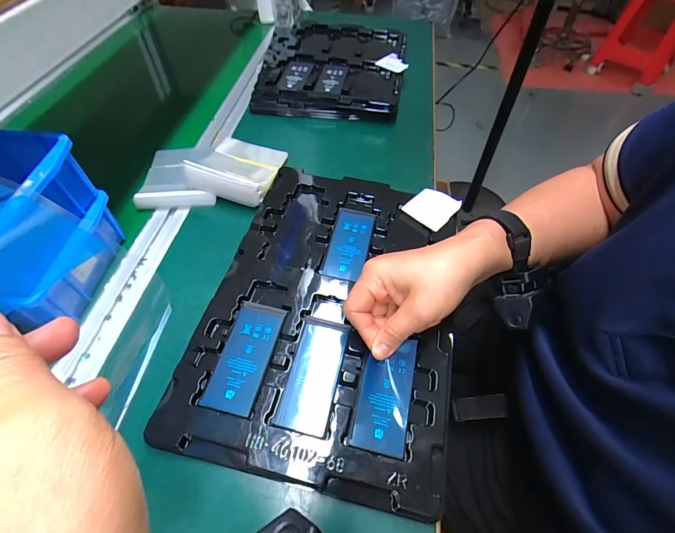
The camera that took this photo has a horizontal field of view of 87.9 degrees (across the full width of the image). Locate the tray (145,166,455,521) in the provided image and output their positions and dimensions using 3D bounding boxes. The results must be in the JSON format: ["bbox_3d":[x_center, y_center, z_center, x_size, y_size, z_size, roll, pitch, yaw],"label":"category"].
[{"bbox_3d":[-0.003,0.022,0.346,0.223,0.014,0.331,10,55,7],"label":"tray"}]

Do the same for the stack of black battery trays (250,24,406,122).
[{"bbox_3d":[-0.009,-0.351,0.618,0.240,0.041,0.279,5,55,3],"label":"stack of black battery trays"}]

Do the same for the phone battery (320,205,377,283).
[{"bbox_3d":[0.013,-0.028,0.390,0.044,0.006,0.098,12,55,8],"label":"phone battery"}]

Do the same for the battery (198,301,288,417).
[{"bbox_3d":[-0.081,0.076,0.308,0.045,0.004,0.099,11,55,7],"label":"battery"}]

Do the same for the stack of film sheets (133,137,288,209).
[{"bbox_3d":[-0.161,-0.131,0.447,0.175,0.037,0.124,0,54,0],"label":"stack of film sheets"}]

